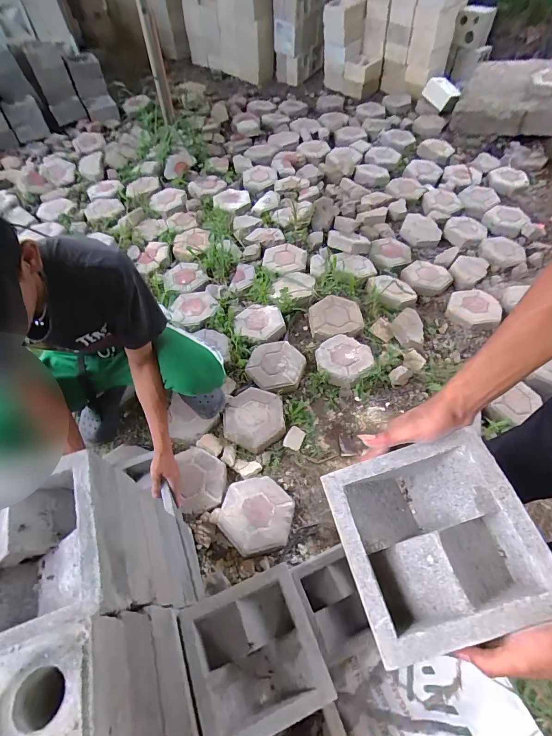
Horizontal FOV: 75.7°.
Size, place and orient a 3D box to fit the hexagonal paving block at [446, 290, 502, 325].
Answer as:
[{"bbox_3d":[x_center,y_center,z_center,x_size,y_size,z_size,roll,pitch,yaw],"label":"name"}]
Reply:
[{"bbox_3d":[0.859,-0.260,1.529,0.216,0.052,0.231,24,59,15],"label":"hexagonal paving block"}]

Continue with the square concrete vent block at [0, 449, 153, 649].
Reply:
[{"bbox_3d":[-0.310,0.251,0.465,0.206,0.141,0.187,-18,58,-12],"label":"square concrete vent block"}]

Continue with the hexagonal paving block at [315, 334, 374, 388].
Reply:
[{"bbox_3d":[0.248,-0.035,1.292,0.199,0.056,0.209,27,60,17],"label":"hexagonal paving block"}]

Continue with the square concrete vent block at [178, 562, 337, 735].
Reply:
[{"bbox_3d":[-0.032,0.475,0.598,0.213,0.085,0.204,-19,58,-12],"label":"square concrete vent block"}]

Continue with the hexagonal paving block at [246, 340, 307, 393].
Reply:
[{"bbox_3d":[0.004,-0.015,1.269,0.198,0.051,0.201,22,59,14],"label":"hexagonal paving block"}]

